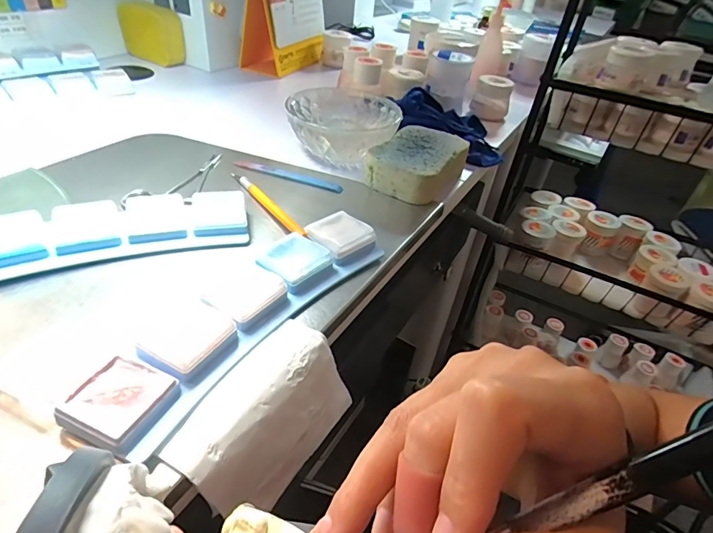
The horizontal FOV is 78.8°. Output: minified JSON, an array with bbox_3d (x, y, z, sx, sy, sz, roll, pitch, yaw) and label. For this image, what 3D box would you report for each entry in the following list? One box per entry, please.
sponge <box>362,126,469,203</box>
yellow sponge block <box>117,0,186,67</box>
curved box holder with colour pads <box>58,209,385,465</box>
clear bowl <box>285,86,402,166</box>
[{"bbox_3d":[0.066,-0.107,0.451,0.076,0.035,0.110,26,43,21],"label":"sponge"},{"bbox_3d":[-0.306,-0.351,0.651,0.089,0.074,0.044,28,44,23],"label":"yellow sponge block"},{"bbox_3d":[-0.065,0.025,0.278,0.053,0.017,0.224,27,44,23],"label":"curved box holder with colour pads"},{"bbox_3d":[-0.016,-0.151,0.477,0.121,0.048,0.136,11,40,5],"label":"clear bowl"}]

